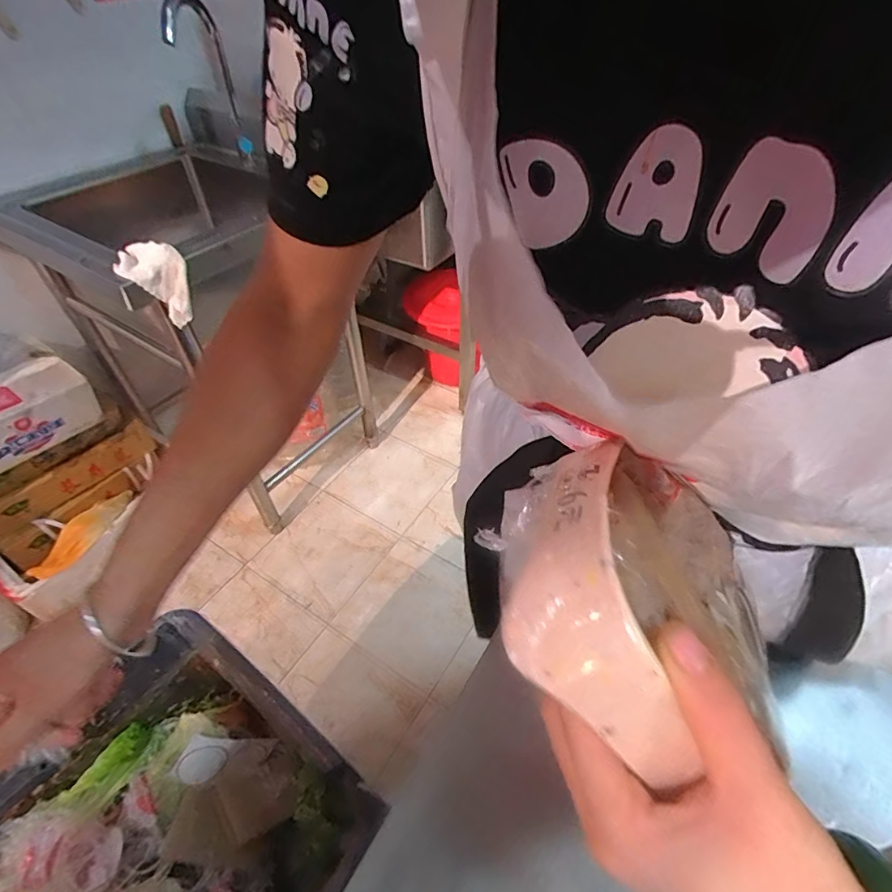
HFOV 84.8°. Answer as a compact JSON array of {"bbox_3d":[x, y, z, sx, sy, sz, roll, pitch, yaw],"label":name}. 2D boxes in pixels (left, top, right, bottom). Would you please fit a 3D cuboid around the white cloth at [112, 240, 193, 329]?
[{"bbox_3d":[-0.488,-0.275,0.833,0.097,0.115,0.096,-31,53,-24],"label":"white cloth"}]

